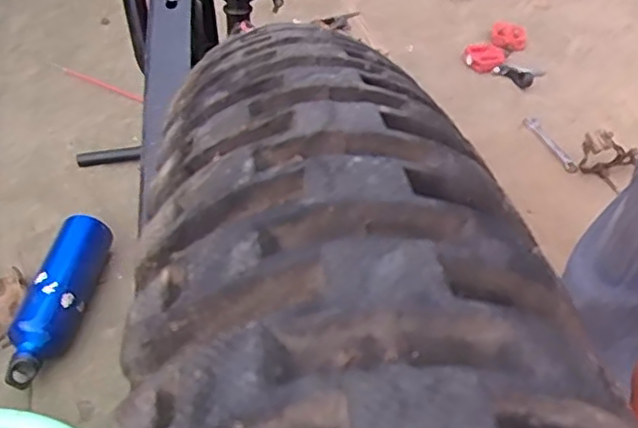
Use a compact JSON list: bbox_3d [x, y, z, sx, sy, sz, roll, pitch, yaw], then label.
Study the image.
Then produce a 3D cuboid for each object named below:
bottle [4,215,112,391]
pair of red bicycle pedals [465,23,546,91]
[{"bbox_3d":[-0.333,0.111,0.838,0.067,0.065,0.243,6,45,1],"label":"bottle"},{"bbox_3d":[0.403,-0.351,1.383,0.156,0.023,0.233,20,47,15],"label":"pair of red bicycle pedals"}]

